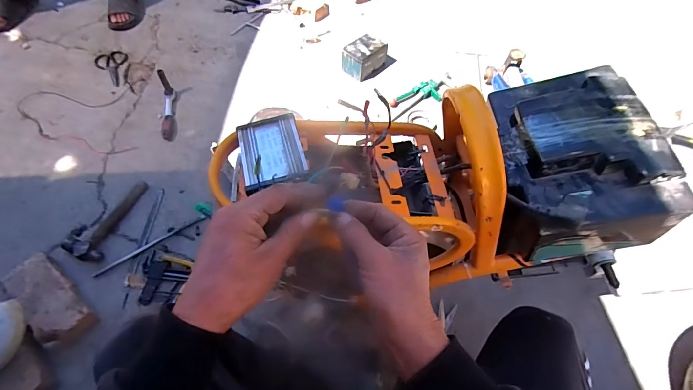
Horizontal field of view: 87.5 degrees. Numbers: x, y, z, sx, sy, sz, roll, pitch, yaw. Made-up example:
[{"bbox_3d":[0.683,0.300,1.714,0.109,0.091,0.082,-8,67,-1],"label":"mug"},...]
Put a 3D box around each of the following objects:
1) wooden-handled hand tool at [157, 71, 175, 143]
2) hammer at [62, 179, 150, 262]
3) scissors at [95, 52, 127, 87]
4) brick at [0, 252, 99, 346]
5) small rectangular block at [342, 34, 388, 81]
[{"bbox_3d":[-0.595,-0.298,1.191,0.048,0.094,0.247,-7,57,-6],"label":"wooden-handled hand tool"},{"bbox_3d":[-0.658,0.057,0.984,0.116,0.026,0.254,10,57,6],"label":"hammer"},{"bbox_3d":[-0.878,-0.480,1.369,0.110,0.012,0.217,-25,60,-17],"label":"scissors"},{"bbox_3d":[-0.693,0.248,0.847,0.241,0.052,0.103,35,62,20],"label":"brick"},{"bbox_3d":[0.067,-0.514,1.349,0.109,0.093,0.173,37,63,21],"label":"small rectangular block"}]

